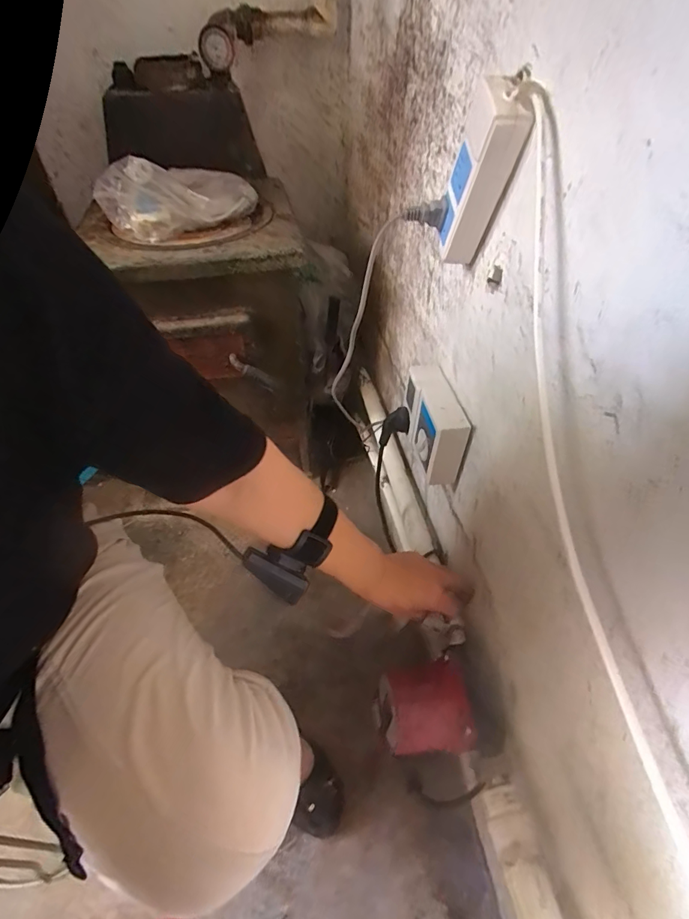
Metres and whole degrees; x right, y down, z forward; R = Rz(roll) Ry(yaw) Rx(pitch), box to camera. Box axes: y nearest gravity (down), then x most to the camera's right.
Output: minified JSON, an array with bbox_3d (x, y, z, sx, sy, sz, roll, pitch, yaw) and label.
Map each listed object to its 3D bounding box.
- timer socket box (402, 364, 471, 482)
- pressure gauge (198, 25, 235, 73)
[{"bbox_3d":[0.106,-0.046,0.527,0.045,0.096,0.121,-8,47,-9],"label":"timer socket box"},{"bbox_3d":[-0.217,-0.696,0.721,0.061,0.050,0.039,-8,47,-9],"label":"pressure gauge"}]

